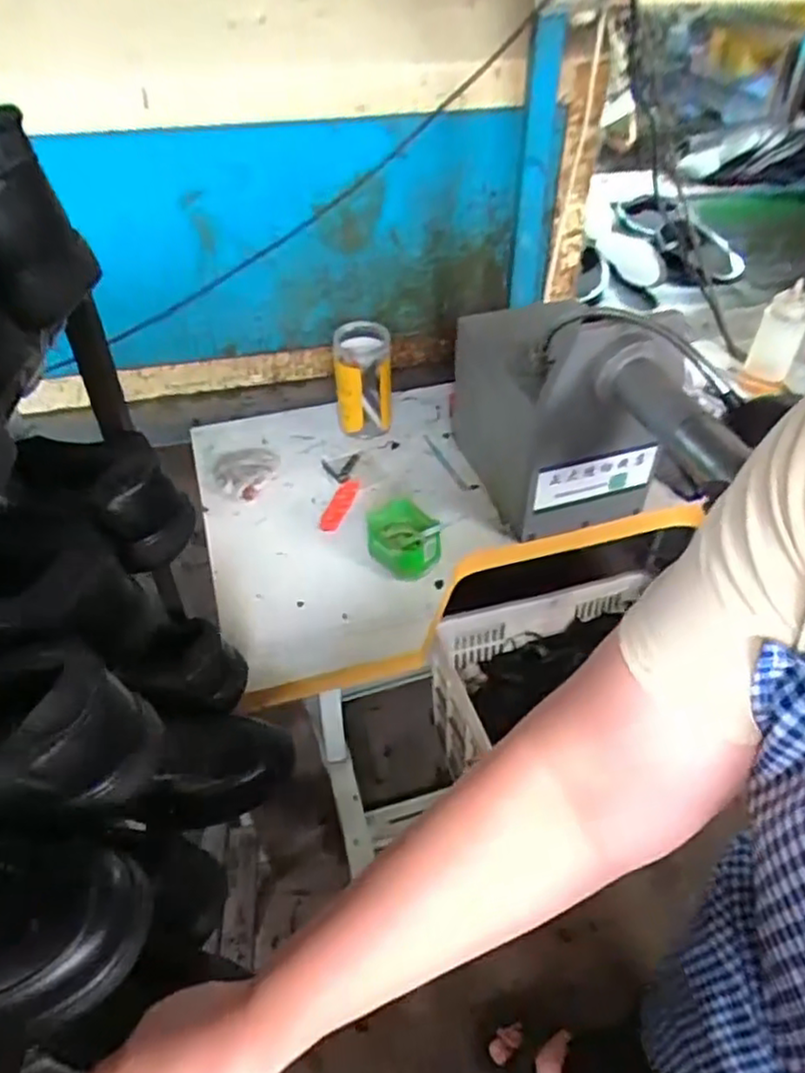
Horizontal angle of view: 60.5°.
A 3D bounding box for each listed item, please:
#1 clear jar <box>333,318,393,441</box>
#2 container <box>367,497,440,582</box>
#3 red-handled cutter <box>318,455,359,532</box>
[{"bbox_3d":[-0.060,-0.235,1.077,0.085,0.171,0.066,-4,42,-5],"label":"clear jar"},{"bbox_3d":[0.000,0.008,0.901,0.090,0.072,0.109,-4,42,-4],"label":"container"},{"bbox_3d":[-0.093,-0.072,1.017,0.053,0.019,0.171,-2,42,-2],"label":"red-handled cutter"}]

